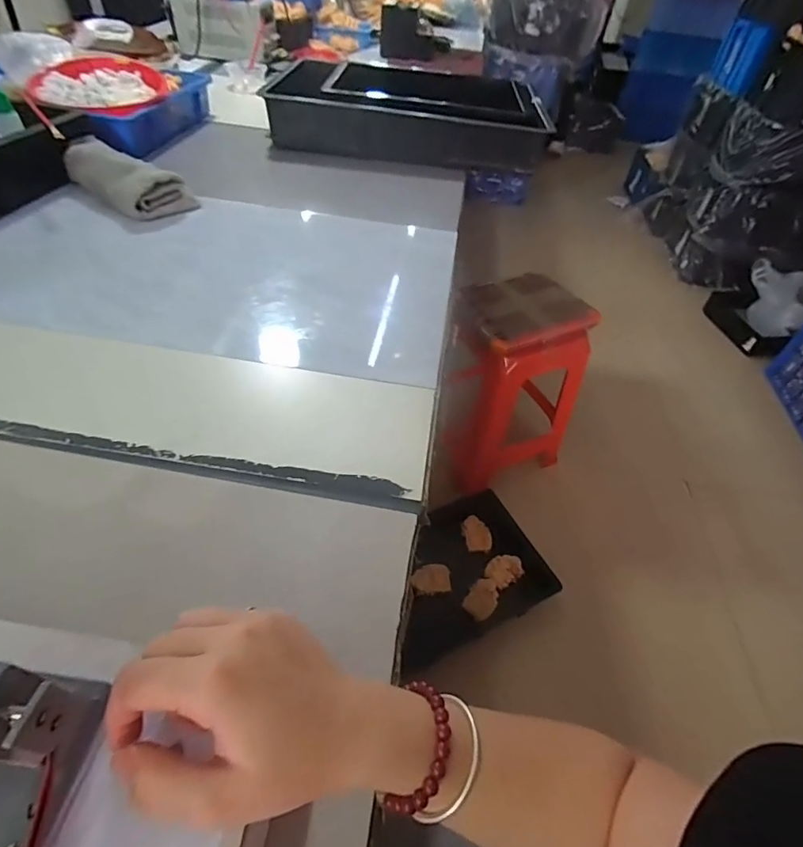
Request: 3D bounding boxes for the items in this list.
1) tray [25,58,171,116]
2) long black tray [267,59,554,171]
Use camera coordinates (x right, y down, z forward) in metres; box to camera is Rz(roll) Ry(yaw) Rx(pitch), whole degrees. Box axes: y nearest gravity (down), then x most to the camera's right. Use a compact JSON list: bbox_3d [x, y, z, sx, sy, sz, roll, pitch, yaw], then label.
[{"bbox_3d":[-0.576,-0.632,0.866,0.250,0.042,0.278,27,51,18],"label":"tray"},{"bbox_3d":[0.021,-0.736,1.080,0.570,0.104,0.387,6,47,-1],"label":"long black tray"}]

